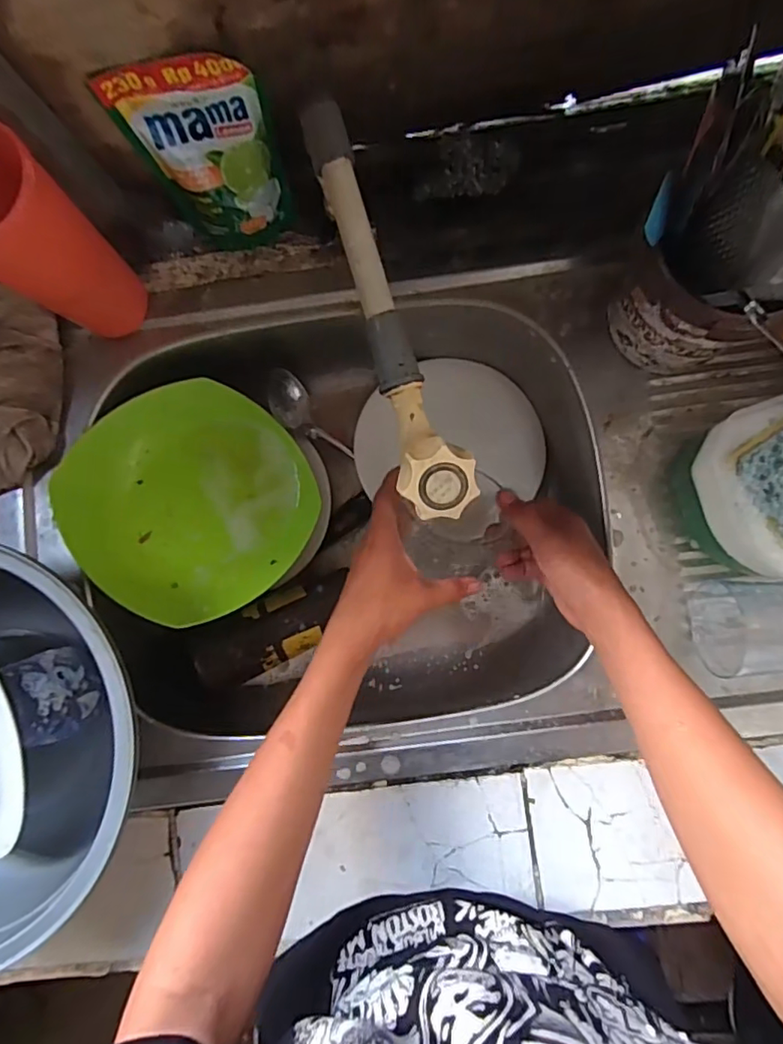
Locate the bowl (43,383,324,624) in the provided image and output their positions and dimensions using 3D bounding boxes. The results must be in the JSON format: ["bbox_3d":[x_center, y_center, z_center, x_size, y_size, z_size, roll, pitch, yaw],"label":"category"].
[{"bbox_3d":[-0.188,-0.022,0.534,0.210,0.050,0.212,-38,85,-2],"label":"bowl"}]

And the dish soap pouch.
[{"bbox_3d":[-0.144,-0.282,0.455,0.107,0.155,0.043,-12,84,0],"label":"dish soap pouch"}]

